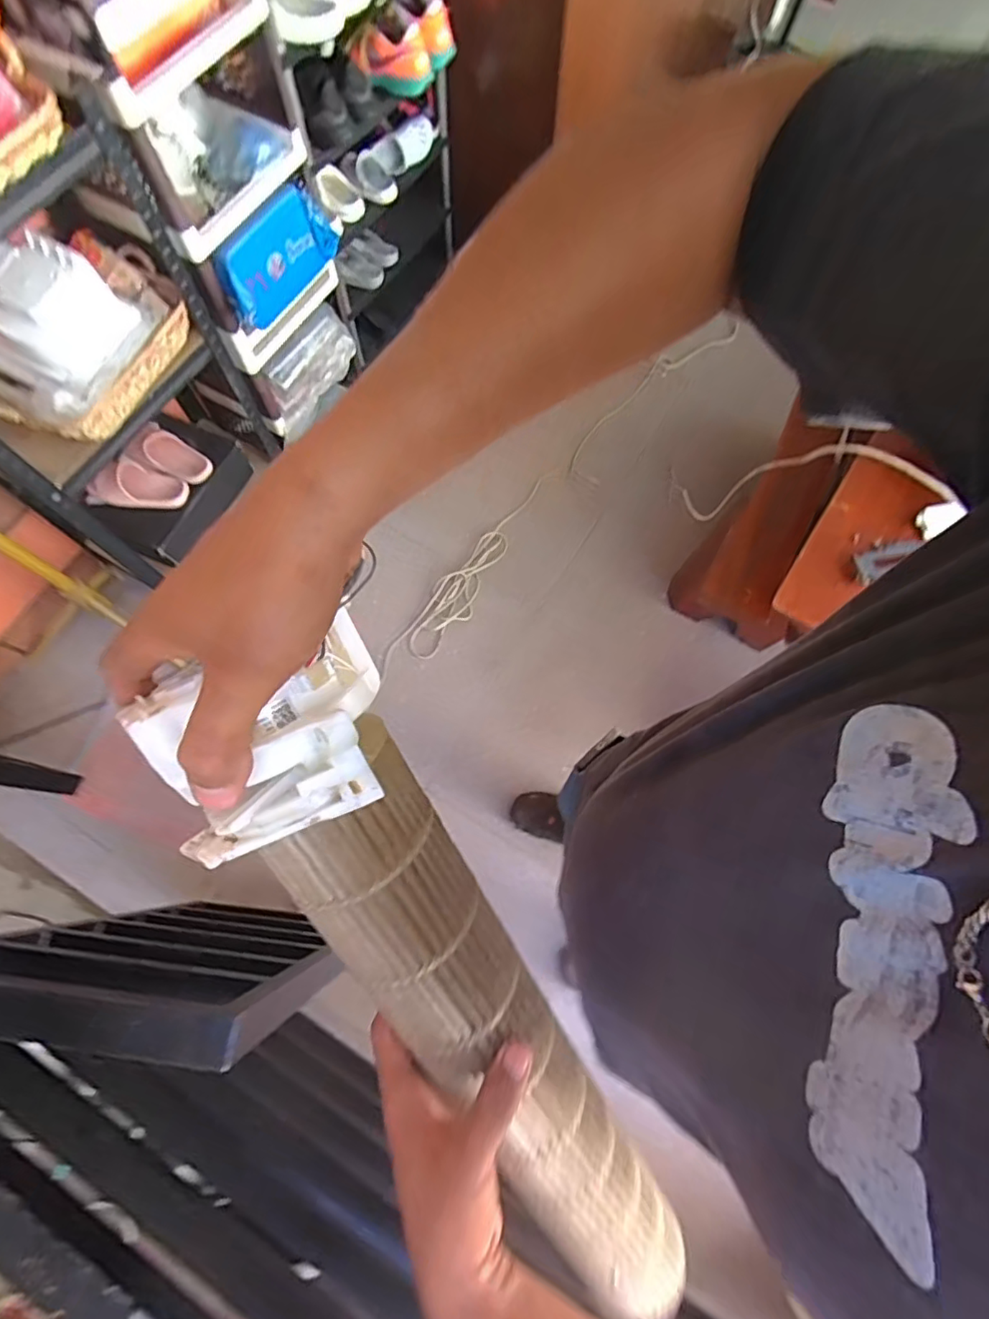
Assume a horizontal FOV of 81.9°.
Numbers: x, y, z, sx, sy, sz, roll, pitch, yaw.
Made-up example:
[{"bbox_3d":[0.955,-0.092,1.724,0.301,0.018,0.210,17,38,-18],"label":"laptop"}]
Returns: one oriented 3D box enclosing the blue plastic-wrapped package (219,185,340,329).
[{"bbox_3d":[-0.443,-0.840,1.180,0.054,0.170,0.319,26,73,8],"label":"blue plastic-wrapped package"}]

